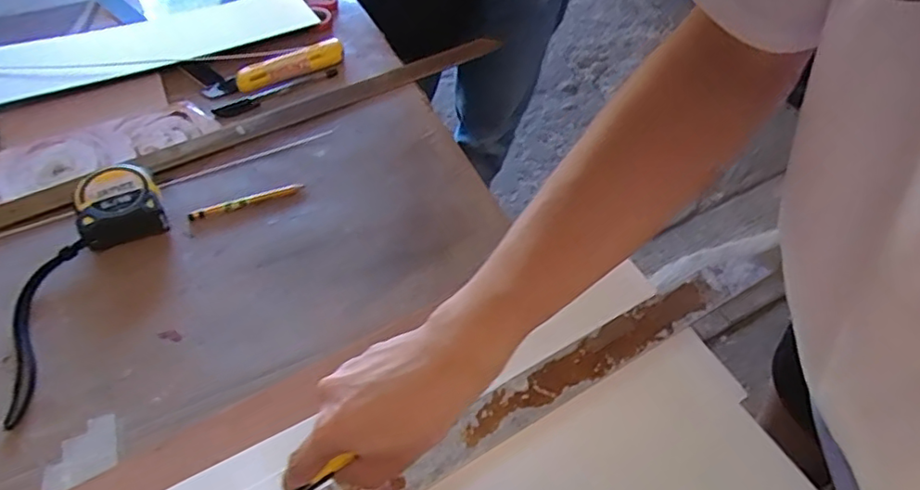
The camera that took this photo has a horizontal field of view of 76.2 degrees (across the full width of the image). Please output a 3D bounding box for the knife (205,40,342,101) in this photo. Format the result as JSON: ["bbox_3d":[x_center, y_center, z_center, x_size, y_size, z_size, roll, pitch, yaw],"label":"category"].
[{"bbox_3d":[-0.206,-0.198,0.660,0.159,0.013,0.039,-26,61,-21],"label":"knife"}]

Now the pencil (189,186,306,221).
[{"bbox_3d":[-0.202,-0.041,0.557,0.105,0.005,0.009,-18,59,-17],"label":"pencil"}]

